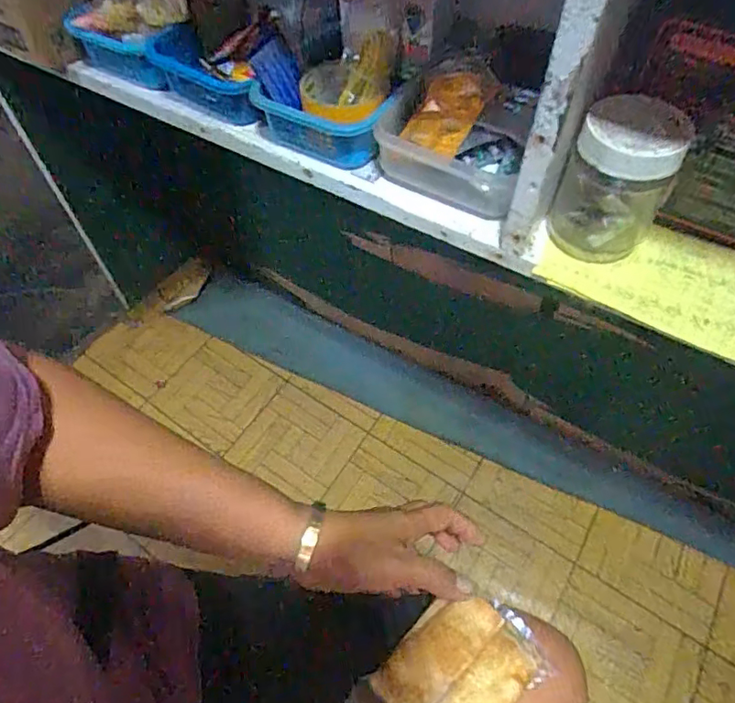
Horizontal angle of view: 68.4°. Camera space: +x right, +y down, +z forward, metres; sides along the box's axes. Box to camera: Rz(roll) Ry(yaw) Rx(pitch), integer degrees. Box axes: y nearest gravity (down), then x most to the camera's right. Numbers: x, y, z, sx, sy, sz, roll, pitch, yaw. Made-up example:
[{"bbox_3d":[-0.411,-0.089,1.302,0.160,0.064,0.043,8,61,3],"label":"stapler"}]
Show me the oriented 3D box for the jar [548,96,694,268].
[{"bbox_3d":[0.184,-0.124,0.402,0.071,0.110,0.063,25,60,17],"label":"jar"}]

